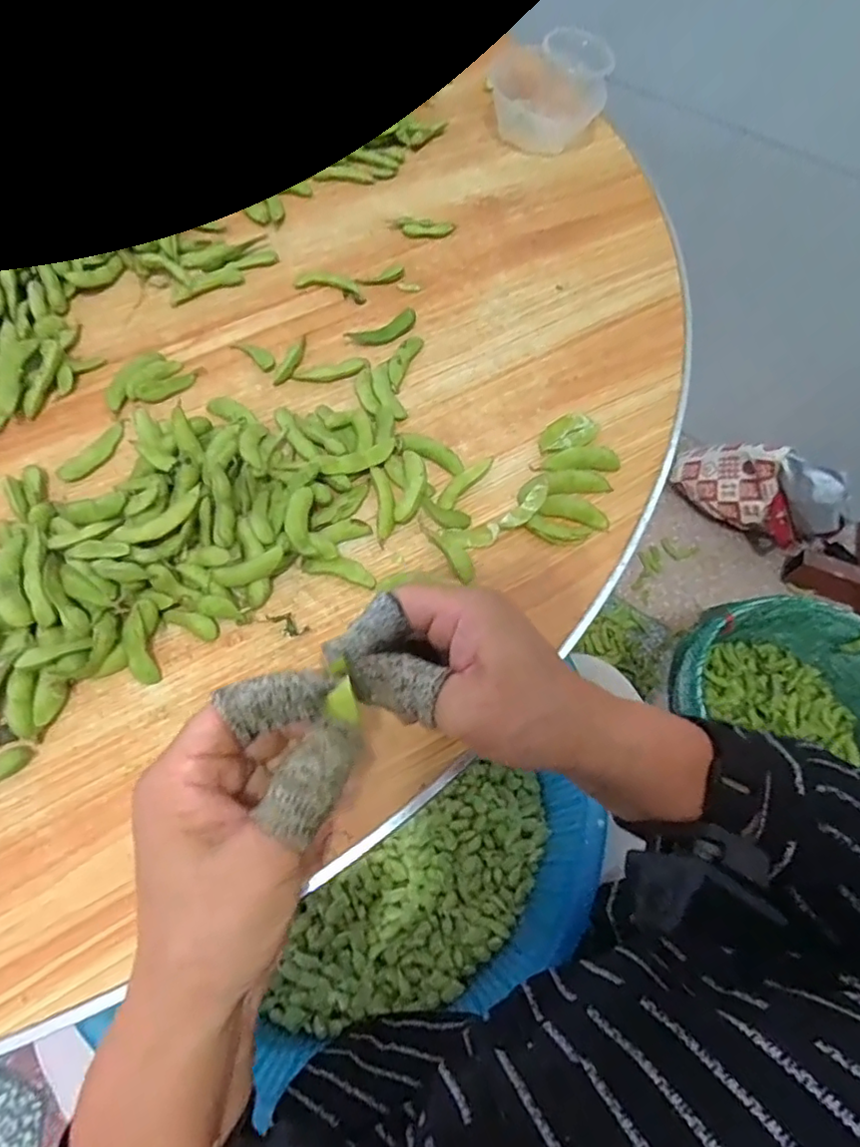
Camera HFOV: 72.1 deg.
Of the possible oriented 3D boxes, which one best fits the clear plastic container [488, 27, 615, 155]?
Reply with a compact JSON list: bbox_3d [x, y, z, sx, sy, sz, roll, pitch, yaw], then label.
[{"bbox_3d":[0.107,-0.451,0.550,0.084,0.066,0.092,-41,71,-20],"label":"clear plastic container"}]

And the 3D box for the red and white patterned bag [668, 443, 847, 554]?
[{"bbox_3d":[0.627,-0.162,1.159,0.085,0.246,0.306,-34,69,-18],"label":"red and white patterned bag"}]

